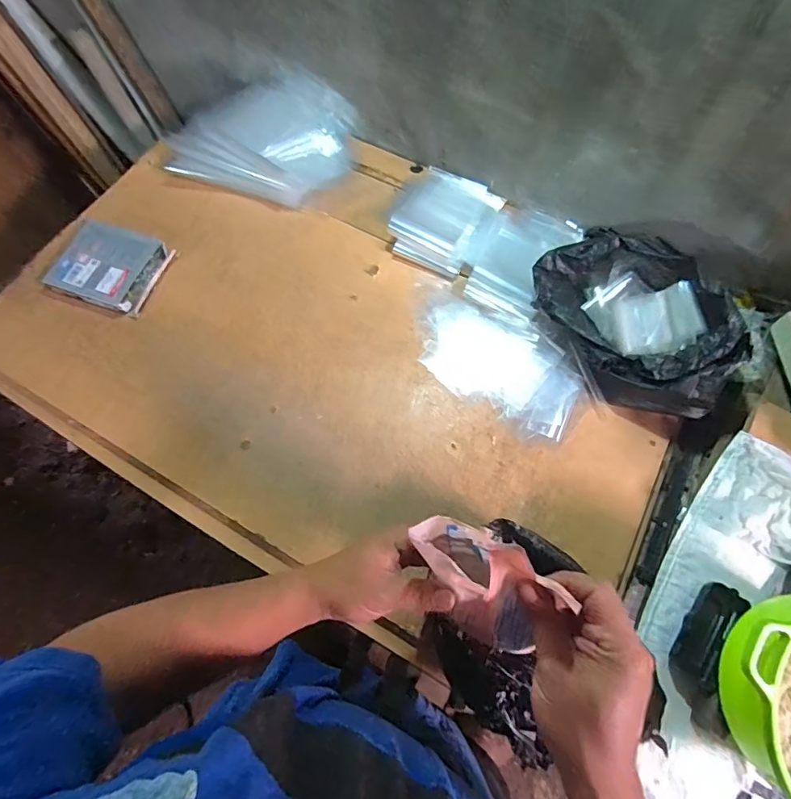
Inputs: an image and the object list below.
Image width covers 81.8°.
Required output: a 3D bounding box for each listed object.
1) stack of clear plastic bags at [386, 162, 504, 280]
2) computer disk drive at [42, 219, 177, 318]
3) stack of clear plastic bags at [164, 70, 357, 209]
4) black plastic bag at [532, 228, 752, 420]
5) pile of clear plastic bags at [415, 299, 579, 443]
[{"bbox_3d":[0.084,-0.314,0.786,0.177,0.041,0.205,25,69,9],"label":"stack of clear plastic bags"},{"bbox_3d":[-0.462,-0.215,0.733,0.169,0.027,0.137,17,68,6],"label":"computer disk drive"},{"bbox_3d":[-0.233,-0.488,0.829,0.303,0.093,0.253,17,68,6],"label":"stack of clear plastic bags"},{"bbox_3d":[0.334,-0.109,0.649,0.175,0.124,0.299,-37,71,-10],"label":"black plastic bag"},{"bbox_3d":[0.153,-0.058,0.679,0.255,0.032,0.138,36,71,13],"label":"pile of clear plastic bags"}]

